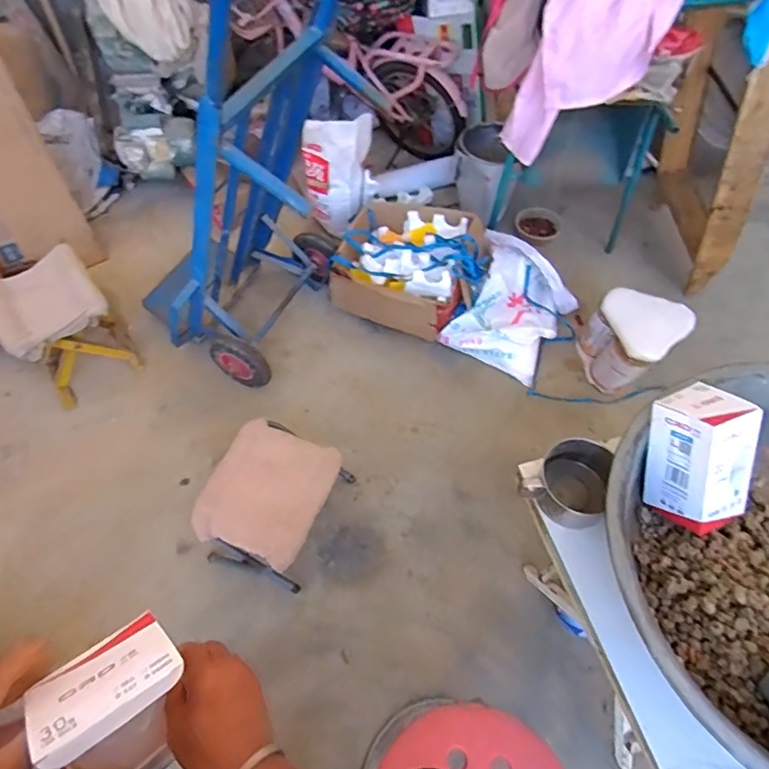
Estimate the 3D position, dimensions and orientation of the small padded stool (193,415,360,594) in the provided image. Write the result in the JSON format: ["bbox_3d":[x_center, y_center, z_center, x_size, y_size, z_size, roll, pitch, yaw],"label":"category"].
[{"bbox_3d":[-0.286,0.301,1.374,0.310,0.212,0.335,20,59,14],"label":"small padded stool"}]

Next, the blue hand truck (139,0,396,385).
[{"bbox_3d":[-0.316,-0.518,1.334,0.472,1.395,0.618,30,59,-6],"label":"blue hand truck"}]

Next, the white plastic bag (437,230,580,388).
[{"bbox_3d":[0.431,-0.260,1.808,0.356,0.262,0.430,28,61,18],"label":"white plastic bag"}]

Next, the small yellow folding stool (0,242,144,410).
[{"bbox_3d":[-0.992,-0.178,1.665,0.283,0.358,0.343,-33,62,-20],"label":"small yellow folding stool"}]

